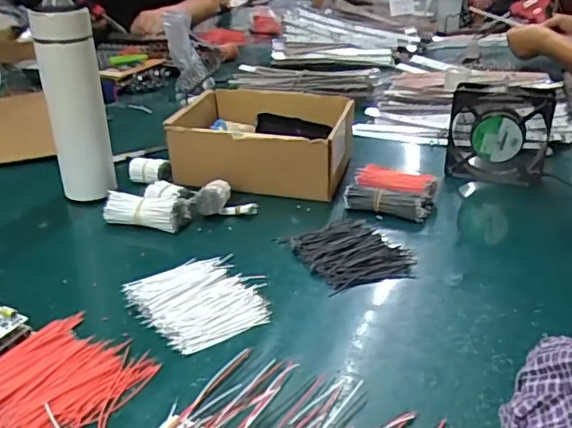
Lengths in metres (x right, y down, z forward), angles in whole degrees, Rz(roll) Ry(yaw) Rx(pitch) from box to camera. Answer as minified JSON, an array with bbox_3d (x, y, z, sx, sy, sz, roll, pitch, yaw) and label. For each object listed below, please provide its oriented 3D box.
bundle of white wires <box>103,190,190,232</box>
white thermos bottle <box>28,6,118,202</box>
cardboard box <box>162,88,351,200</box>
[{"bbox_3d":[-0.160,0.000,0.644,0.095,0.040,0.034,5,27,12],"label":"bundle of white wires"},{"bbox_3d":[-0.255,-0.129,0.681,0.068,0.222,0.056,-10,27,-17],"label":"white thermos bottle"},{"bbox_3d":[-0.027,-0.100,0.749,0.220,0.095,0.160,7,27,16],"label":"cardboard box"}]

